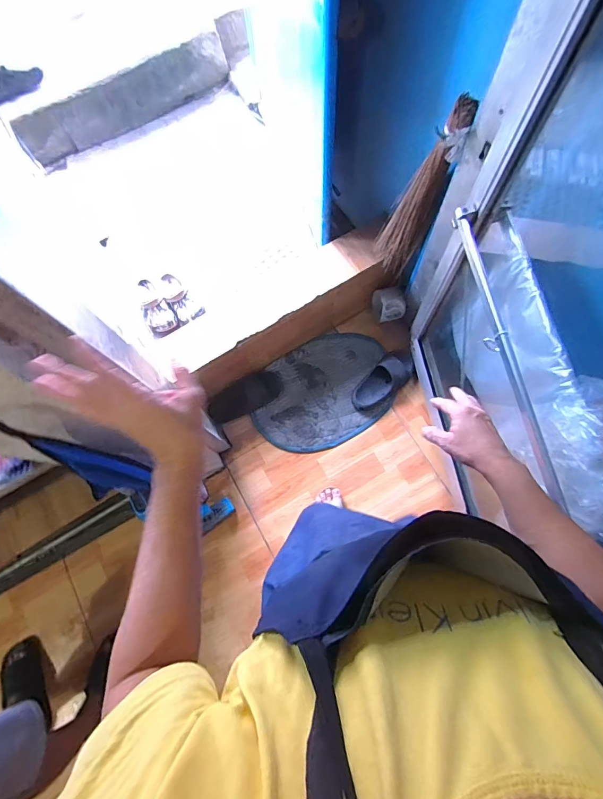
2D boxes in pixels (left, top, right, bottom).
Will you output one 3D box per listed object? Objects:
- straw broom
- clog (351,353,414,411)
[{"bbox_3d":[0.290,-0.510,1.043,0.140,0.547,0.077,20,76,8],"label":"straw broom"},{"bbox_3d":[0.298,-0.069,1.423,0.276,0.076,0.112,-42,78,-9],"label":"clog"}]

